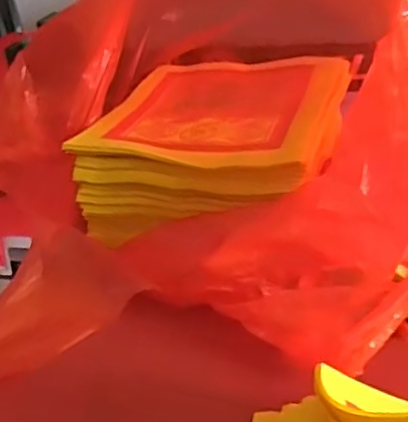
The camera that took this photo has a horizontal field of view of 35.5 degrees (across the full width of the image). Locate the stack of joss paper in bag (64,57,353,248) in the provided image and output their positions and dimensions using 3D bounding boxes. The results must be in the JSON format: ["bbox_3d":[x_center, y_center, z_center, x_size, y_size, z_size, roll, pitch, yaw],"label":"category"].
[{"bbox_3d":[0.020,-0.072,0.684,0.225,0.100,0.243,6,34,22],"label":"stack of joss paper in bag"}]

